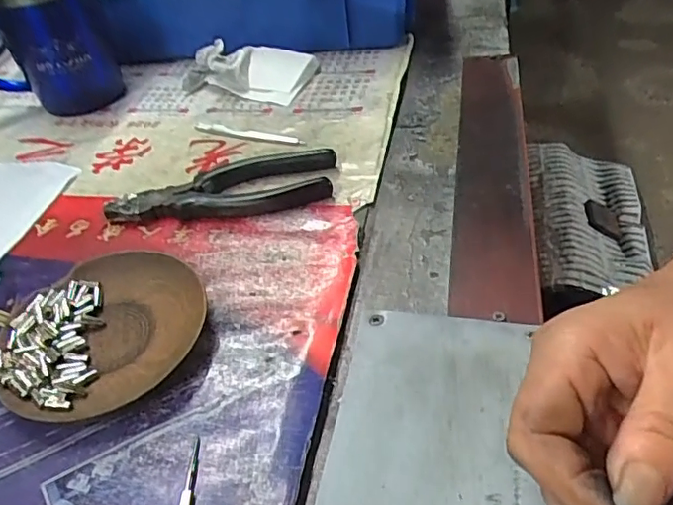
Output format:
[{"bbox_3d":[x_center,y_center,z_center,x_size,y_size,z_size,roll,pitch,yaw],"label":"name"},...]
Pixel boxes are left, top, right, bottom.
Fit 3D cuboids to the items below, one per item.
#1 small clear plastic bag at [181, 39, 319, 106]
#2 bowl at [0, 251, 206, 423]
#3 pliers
[{"bbox_3d":[-0.086,-0.177,0.541,0.120,0.034,0.068,10,46,18],"label":"small clear plastic bag"},{"bbox_3d":[-0.132,0.045,0.321,0.104,0.015,0.111,-4,43,4],"label":"bowl"},{"bbox_3d":[-0.081,-0.046,0.413,0.162,0.015,0.055,-10,43,-2],"label":"pliers"}]

